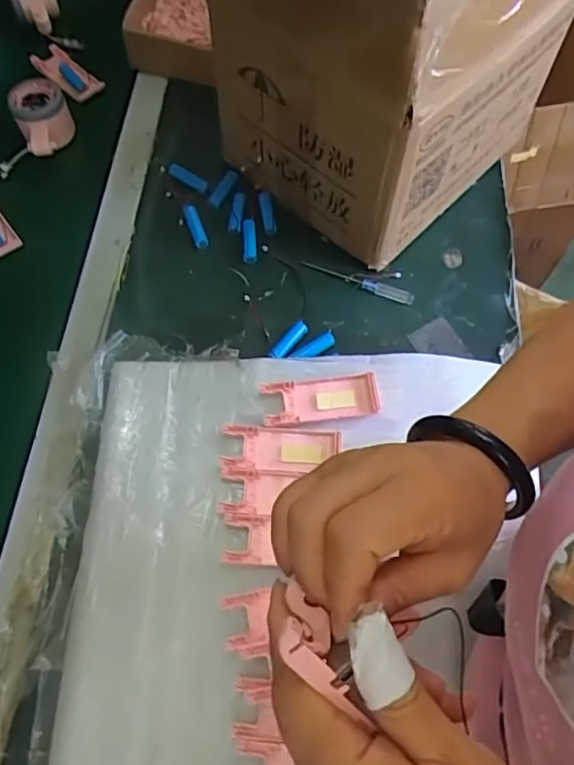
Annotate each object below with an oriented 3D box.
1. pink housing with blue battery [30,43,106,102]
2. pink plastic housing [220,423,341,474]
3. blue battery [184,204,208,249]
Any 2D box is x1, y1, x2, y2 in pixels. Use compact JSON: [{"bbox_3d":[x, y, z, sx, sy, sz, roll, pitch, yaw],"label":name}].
[{"bbox_3d":[-0.272,-0.381,0.699,0.043,0.010,0.098,-42,72,-18],"label":"pink housing with blue battery"},{"bbox_3d":[-0.005,0.057,0.493,0.100,0.007,0.038,3,65,0],"label":"pink plastic housing"},{"bbox_3d":[-0.098,-0.170,0.612,0.015,0.013,0.054,-19,66,-10],"label":"blue battery"}]

